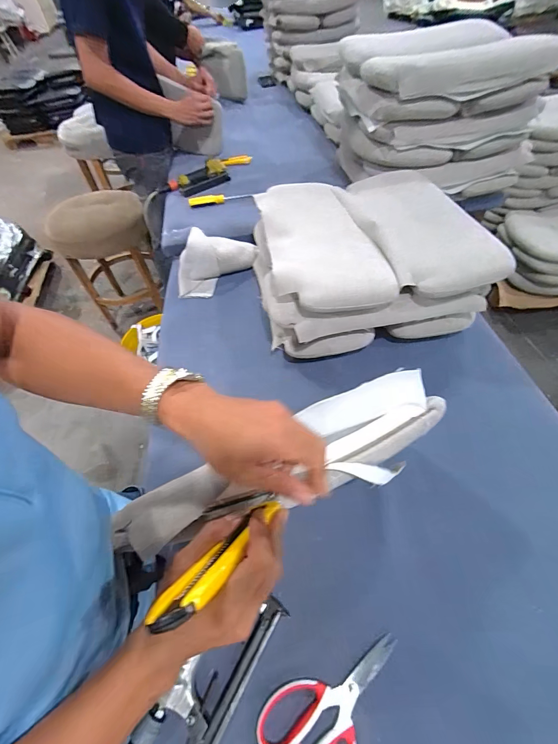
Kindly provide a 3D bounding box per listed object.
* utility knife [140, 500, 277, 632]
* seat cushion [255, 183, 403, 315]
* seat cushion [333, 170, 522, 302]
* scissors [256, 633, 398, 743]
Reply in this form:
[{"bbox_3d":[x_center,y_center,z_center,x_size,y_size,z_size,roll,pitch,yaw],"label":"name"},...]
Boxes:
[{"bbox_3d":[-0.044,0.151,0.270,0.025,0.017,0.135,33,36,21],"label":"utility knife"},{"bbox_3d":[0.079,-0.286,0.686,0.215,0.041,0.425,-8,56,-5],"label":"seat cushion"},{"bbox_3d":[0.288,-0.335,0.694,0.218,0.046,0.450,-15,54,-5],"label":"seat cushion"},{"bbox_3d":[0.070,0.395,0.386,0.183,0.013,0.106,-37,59,-20],"label":"scissors"}]

